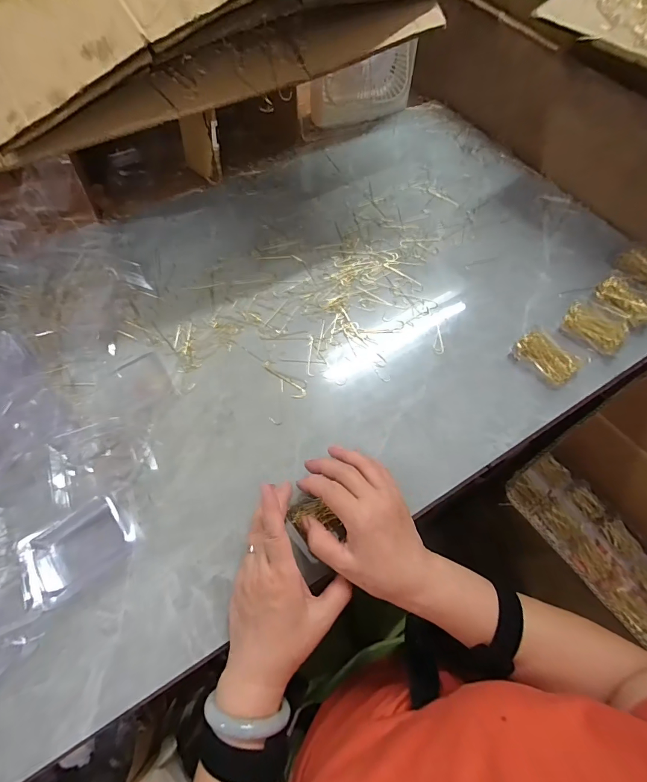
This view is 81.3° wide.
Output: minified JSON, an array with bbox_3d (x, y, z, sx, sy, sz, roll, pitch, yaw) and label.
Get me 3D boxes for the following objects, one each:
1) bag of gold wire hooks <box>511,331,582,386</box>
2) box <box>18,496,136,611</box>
[{"bbox_3d":[0.267,-0.040,0.454,0.044,0.017,0.071,-39,69,-19],"label":"bag of gold wire hooks"},{"bbox_3d":[-0.235,0.149,0.356,0.094,0.024,0.063,-38,69,-18],"label":"box"}]

